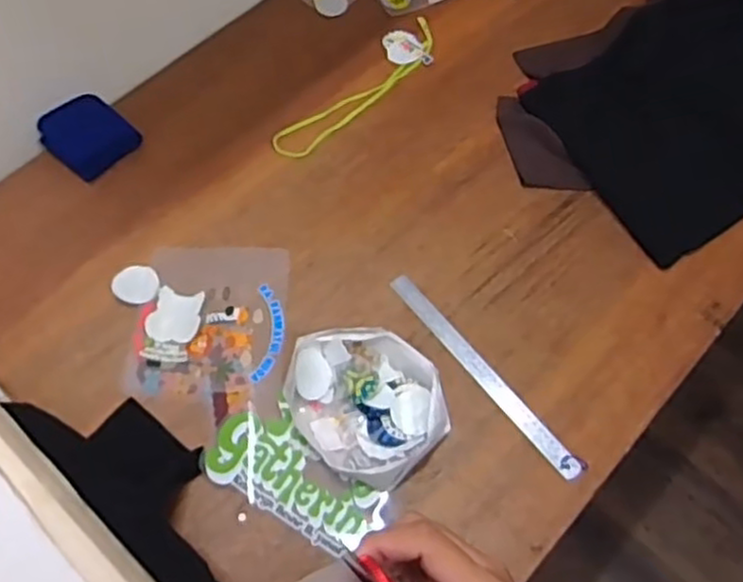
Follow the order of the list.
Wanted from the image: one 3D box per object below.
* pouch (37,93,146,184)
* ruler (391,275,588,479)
[{"bbox_3d":[-0.422,-0.232,1.072,0.123,0.046,0.110,36,69,18],"label":"pouch"},{"bbox_3d":[0.138,0.101,0.896,0.033,0.007,0.334,-36,67,-16],"label":"ruler"}]

